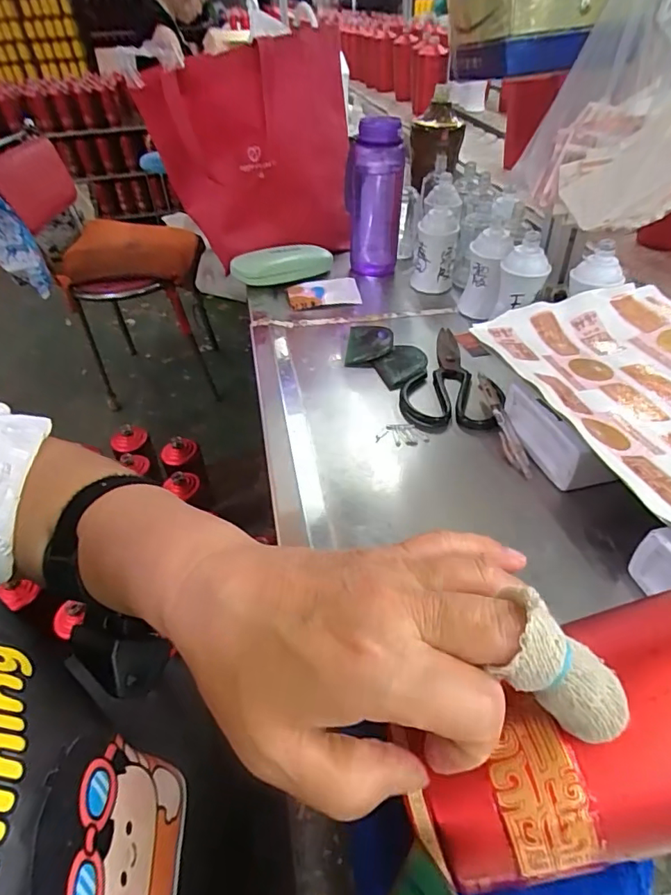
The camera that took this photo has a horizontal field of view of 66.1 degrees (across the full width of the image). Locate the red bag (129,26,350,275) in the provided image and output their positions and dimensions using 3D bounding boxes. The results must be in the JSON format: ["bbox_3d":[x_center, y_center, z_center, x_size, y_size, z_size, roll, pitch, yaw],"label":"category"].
[{"bbox_3d":[-0.119,-0.414,0.757,0.282,0.280,0.113,-9,42,-6],"label":"red bag"}]

